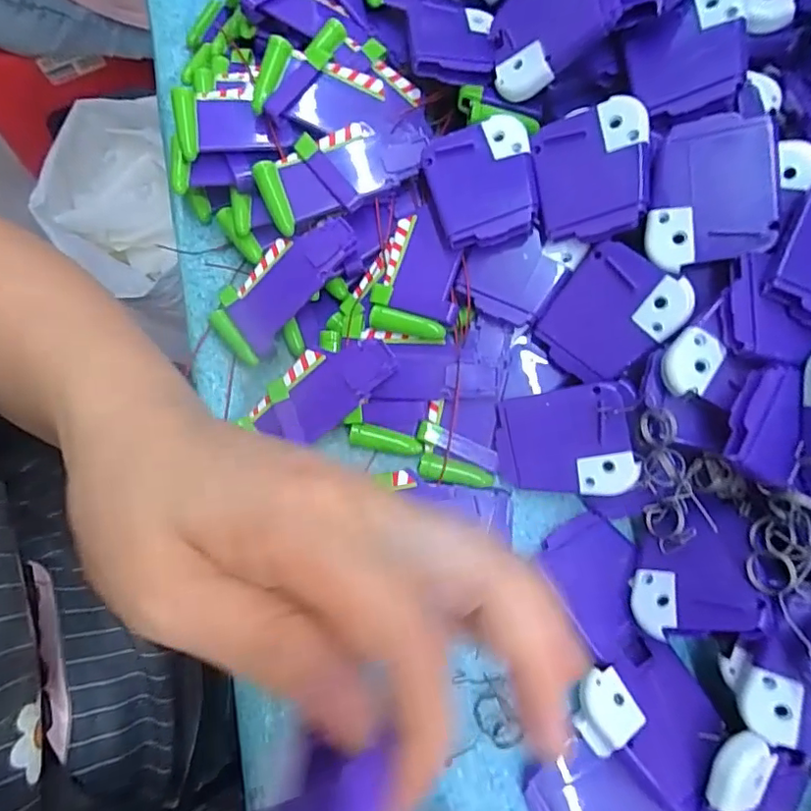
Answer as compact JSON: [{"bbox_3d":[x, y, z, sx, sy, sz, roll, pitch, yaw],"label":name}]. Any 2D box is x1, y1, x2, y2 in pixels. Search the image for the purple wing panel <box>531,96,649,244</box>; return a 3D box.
[{"bbox_3d":[0.088,-0.109,0.255,0.050,0.006,0.059,-11,81,21],"label":"purple wing panel"}]

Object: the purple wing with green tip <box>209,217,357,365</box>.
[{"bbox_3d":[-0.065,-0.065,0.289,0.088,0.008,0.040,-40,77,14],"label":"purple wing with green tip"}]

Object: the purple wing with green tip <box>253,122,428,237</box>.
[{"bbox_3d":[-0.032,-0.124,0.286,0.088,0.008,0.039,-23,93,-5],"label":"purple wing with green tip"}]

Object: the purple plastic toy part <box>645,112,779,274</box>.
[{"bbox_3d":[0.133,-0.093,0.238,0.049,0.004,0.061,2,95,22],"label":"purple plastic toy part"}]

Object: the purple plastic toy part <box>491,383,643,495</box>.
[{"bbox_3d":[0.075,0.019,0.262,0.062,0.004,0.051,-10,92,22],"label":"purple plastic toy part"}]

